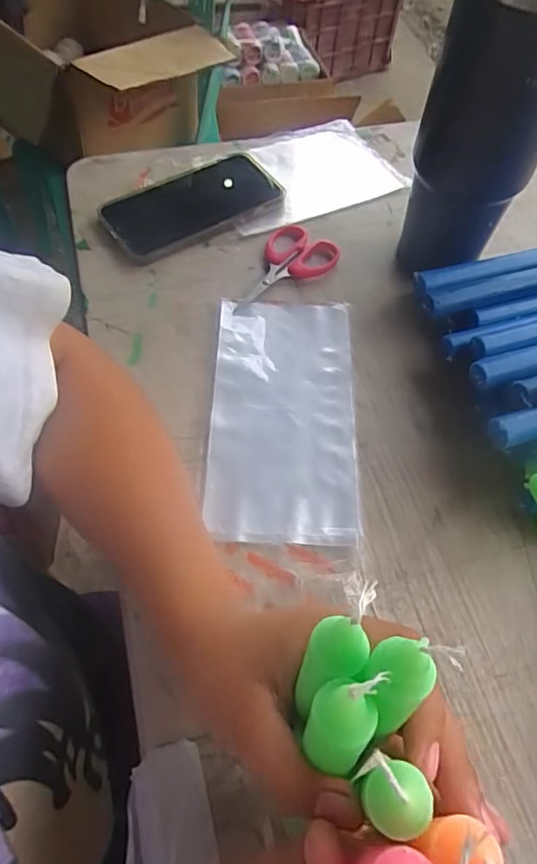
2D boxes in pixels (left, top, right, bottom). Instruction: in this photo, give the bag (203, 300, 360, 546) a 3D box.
[{"bbox_3d":[0.011,-0.016,0.394,0.098,0.008,0.195,3,59,-1],"label":"bag"}]

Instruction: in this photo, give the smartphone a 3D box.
[{"bbox_3d":[-0.069,-0.203,0.499,0.153,0.016,0.084,-29,65,-18],"label":"smartphone"}]

